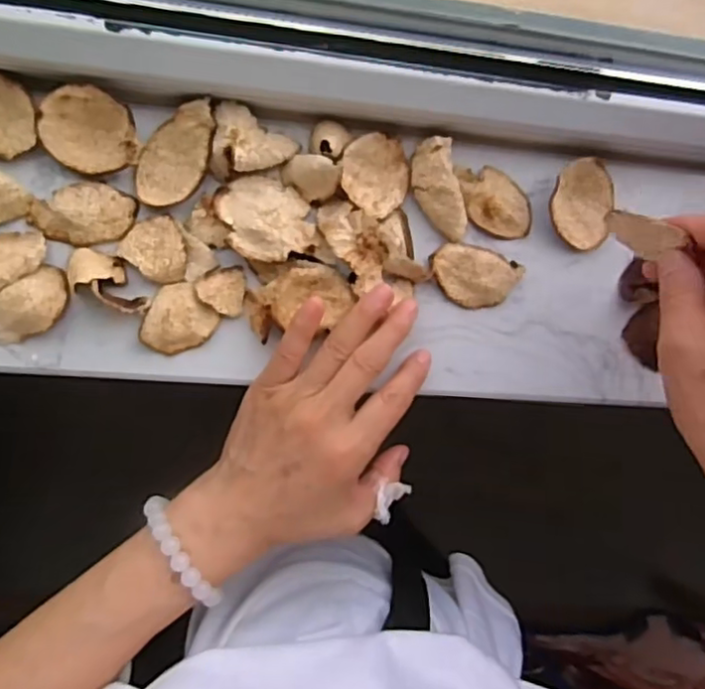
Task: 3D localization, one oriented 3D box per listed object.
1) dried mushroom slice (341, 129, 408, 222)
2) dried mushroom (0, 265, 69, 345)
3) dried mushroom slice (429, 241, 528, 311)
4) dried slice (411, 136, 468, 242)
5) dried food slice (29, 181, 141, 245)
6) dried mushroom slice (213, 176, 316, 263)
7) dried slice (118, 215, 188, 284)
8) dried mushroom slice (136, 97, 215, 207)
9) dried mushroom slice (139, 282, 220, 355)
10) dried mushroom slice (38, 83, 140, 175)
[{"bbox_3d":[0.013,-0.097,0.366,0.038,0.013,0.046,8,92,-9],"label":"dried mushroom slice"},{"bbox_3d":[-0.173,-0.020,0.339,0.046,0.012,0.028,-35,98,-5],"label":"dried mushroom"},{"bbox_3d":[0.072,-0.041,0.379,0.053,0.010,0.036,25,90,-10],"label":"dried mushroom slice"},{"bbox_3d":[0.050,-0.089,0.367,0.025,0.008,0.058,-18,96,-7],"label":"dried slice"},{"bbox_3d":[-0.146,-0.071,0.344,0.053,0.009,0.033,6,93,-9],"label":"dried food slice"},{"bbox_3d":[-0.048,-0.071,0.352,0.046,0.009,0.049,-23,97,-7],"label":"dried mushroom slice"},{"bbox_3d":[-0.105,-0.053,0.348,0.035,0.004,0.032,38,87,-9],"label":"dried slice"},{"bbox_3d":[-0.096,-0.104,0.349,0.034,0.013,0.061,27,89,-10],"label":"dried mushroom slice"},{"bbox_3d":[-0.095,-0.013,0.353,0.036,0.008,0.040,24,90,-10],"label":"dried mushroom slice"},{"bbox_3d":[-0.140,-0.114,0.339,0.046,0.015,0.043,-7,95,-9],"label":"dried mushroom slice"}]

